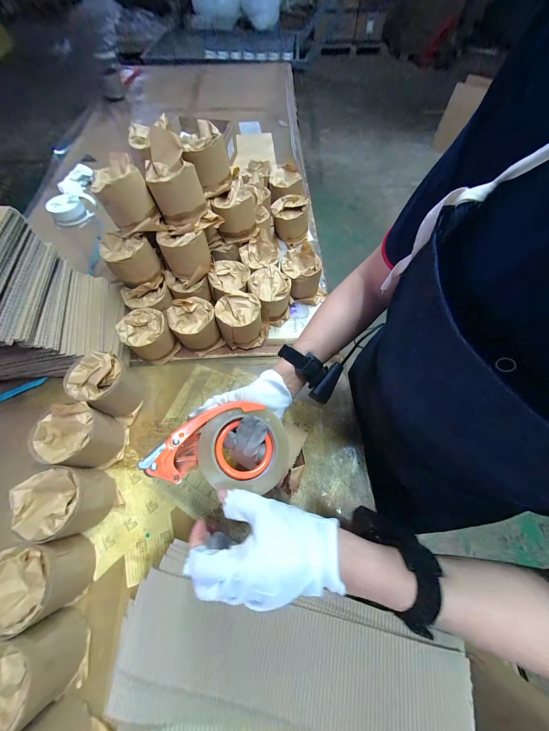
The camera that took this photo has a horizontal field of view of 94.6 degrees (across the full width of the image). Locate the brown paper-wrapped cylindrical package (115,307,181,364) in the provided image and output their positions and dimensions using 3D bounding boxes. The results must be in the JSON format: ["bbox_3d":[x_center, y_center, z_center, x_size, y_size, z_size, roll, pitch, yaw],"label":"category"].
[{"bbox_3d":[-0.265,-0.061,0.546,0.091,0.088,0.093,0,64,0],"label":"brown paper-wrapped cylindrical package"}]

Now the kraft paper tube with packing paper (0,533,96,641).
[{"bbox_3d":[-0.336,0.305,0.361,0.091,0.106,0.092,-8,64,-4],"label":"kraft paper tube with packing paper"}]

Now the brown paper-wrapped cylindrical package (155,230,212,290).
[{"bbox_3d":[-0.184,-0.236,0.537,0.094,0.087,0.081,-23,66,-11],"label":"brown paper-wrapped cylindrical package"}]

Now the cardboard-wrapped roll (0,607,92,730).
[{"bbox_3d":[-0.323,0.397,0.324,0.101,0.096,0.093,-19,66,-9],"label":"cardboard-wrapped roll"}]

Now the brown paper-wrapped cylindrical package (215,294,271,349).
[{"bbox_3d":[-0.068,-0.097,0.564,0.108,0.096,0.100,-11,65,-6],"label":"brown paper-wrapped cylindrical package"}]

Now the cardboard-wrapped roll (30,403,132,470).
[{"bbox_3d":[-0.338,0.125,0.443,0.104,0.111,0.096,9,64,4],"label":"cardboard-wrapped roll"}]

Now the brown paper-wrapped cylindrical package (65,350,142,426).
[{"bbox_3d":[-0.319,0.036,0.486,0.112,0.107,0.093,27,67,12],"label":"brown paper-wrapped cylindrical package"}]

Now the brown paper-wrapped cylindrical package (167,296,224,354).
[{"bbox_3d":[-0.171,-0.085,0.559,0.094,0.098,0.092,-23,66,-11],"label":"brown paper-wrapped cylindrical package"}]

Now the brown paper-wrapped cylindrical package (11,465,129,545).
[{"bbox_3d":[-0.329,0.215,0.401,0.094,0.121,0.096,0,64,0],"label":"brown paper-wrapped cylindrical package"}]

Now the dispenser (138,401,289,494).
[{"bbox_3d":[-0.070,0.102,0.333,0.160,0.068,0.096,16,66,-19],"label":"dispenser"}]

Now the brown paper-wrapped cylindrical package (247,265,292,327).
[{"bbox_3d":[-0.010,-0.161,0.594,0.093,0.091,0.107,-14,65,-7],"label":"brown paper-wrapped cylindrical package"}]

